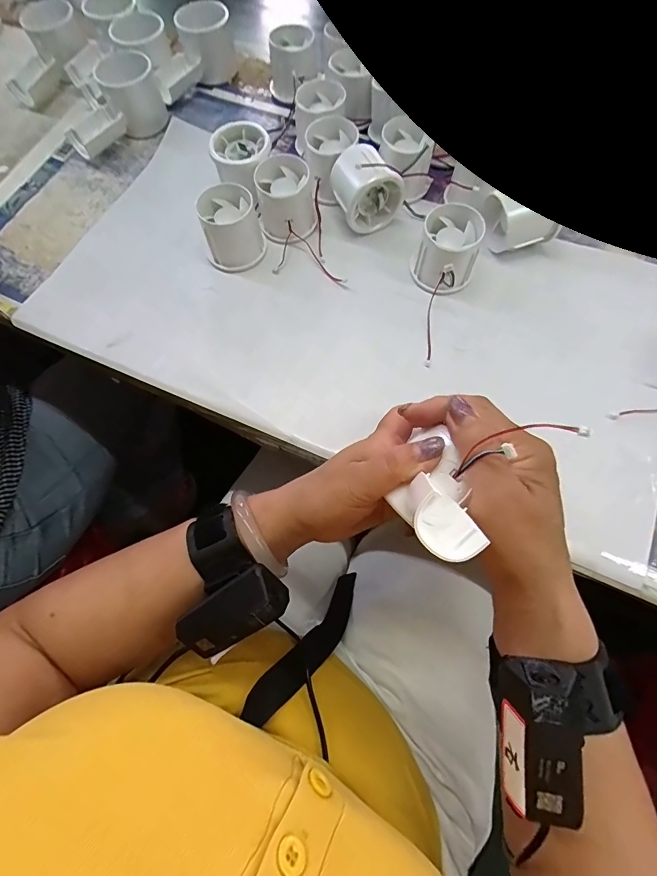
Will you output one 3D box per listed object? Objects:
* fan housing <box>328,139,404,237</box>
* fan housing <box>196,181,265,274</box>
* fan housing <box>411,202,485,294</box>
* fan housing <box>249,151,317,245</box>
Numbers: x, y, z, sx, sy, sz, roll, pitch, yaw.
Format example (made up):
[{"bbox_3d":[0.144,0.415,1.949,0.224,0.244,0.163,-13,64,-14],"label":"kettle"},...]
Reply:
[{"bbox_3d":[0.034,-0.235,0.376,0.059,0.058,0.056,-21,70,-7],"label":"fan housing"},{"bbox_3d":[-0.091,-0.196,0.377,0.054,0.044,0.056,0,69,1],"label":"fan housing"},{"bbox_3d":[0.104,-0.164,0.360,0.056,0.045,0.065,19,71,8],"label":"fan housing"},{"bbox_3d":[-0.042,-0.223,0.383,0.054,0.050,0.055,-18,70,-6],"label":"fan housing"}]

